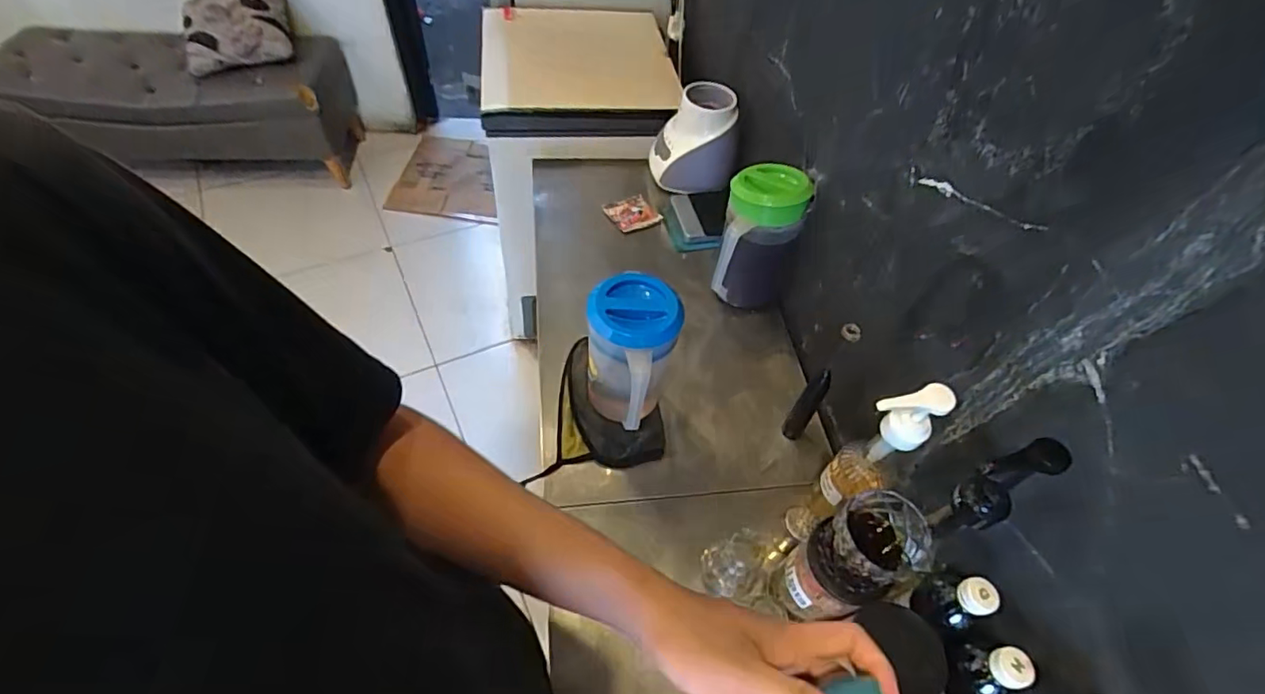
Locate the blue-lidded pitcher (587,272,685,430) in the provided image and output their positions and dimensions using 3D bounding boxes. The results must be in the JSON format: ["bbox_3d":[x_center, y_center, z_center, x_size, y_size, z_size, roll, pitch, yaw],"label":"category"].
[{"bbox_3d":[-0.009,0.028,0.800,0.128,0.228,0.151,11,53,3],"label":"blue-lidded pitcher"}]

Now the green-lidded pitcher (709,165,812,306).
[{"bbox_3d":[0.215,-0.185,0.958,0.129,0.233,0.117,11,53,3],"label":"green-lidded pitcher"}]

